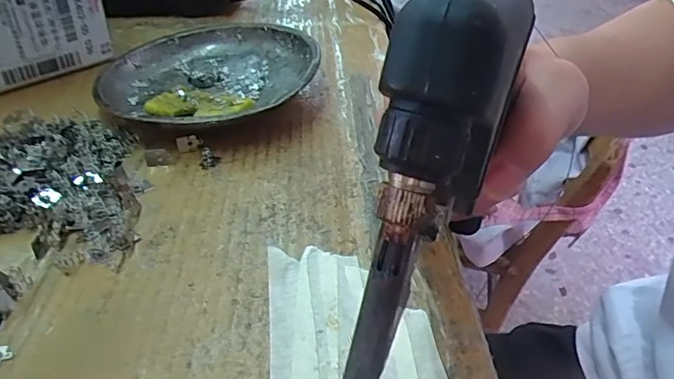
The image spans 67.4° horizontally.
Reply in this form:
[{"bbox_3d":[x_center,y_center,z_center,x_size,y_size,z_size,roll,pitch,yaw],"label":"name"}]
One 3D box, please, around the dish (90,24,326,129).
[{"bbox_3d":[-0.084,-0.075,0.338,0.137,0.029,0.143,0,37,0],"label":"dish"}]

